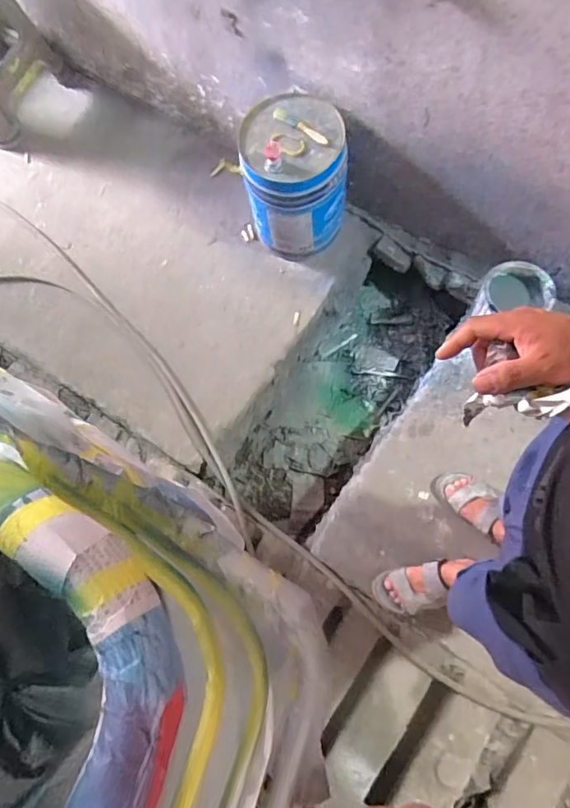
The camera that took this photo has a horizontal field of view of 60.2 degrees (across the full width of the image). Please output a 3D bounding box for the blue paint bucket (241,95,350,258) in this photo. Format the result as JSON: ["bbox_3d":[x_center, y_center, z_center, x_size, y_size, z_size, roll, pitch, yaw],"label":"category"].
[{"bbox_3d":[0.032,-0.657,1.434,0.282,0.354,0.294,-1,74,5],"label":"blue paint bucket"}]

